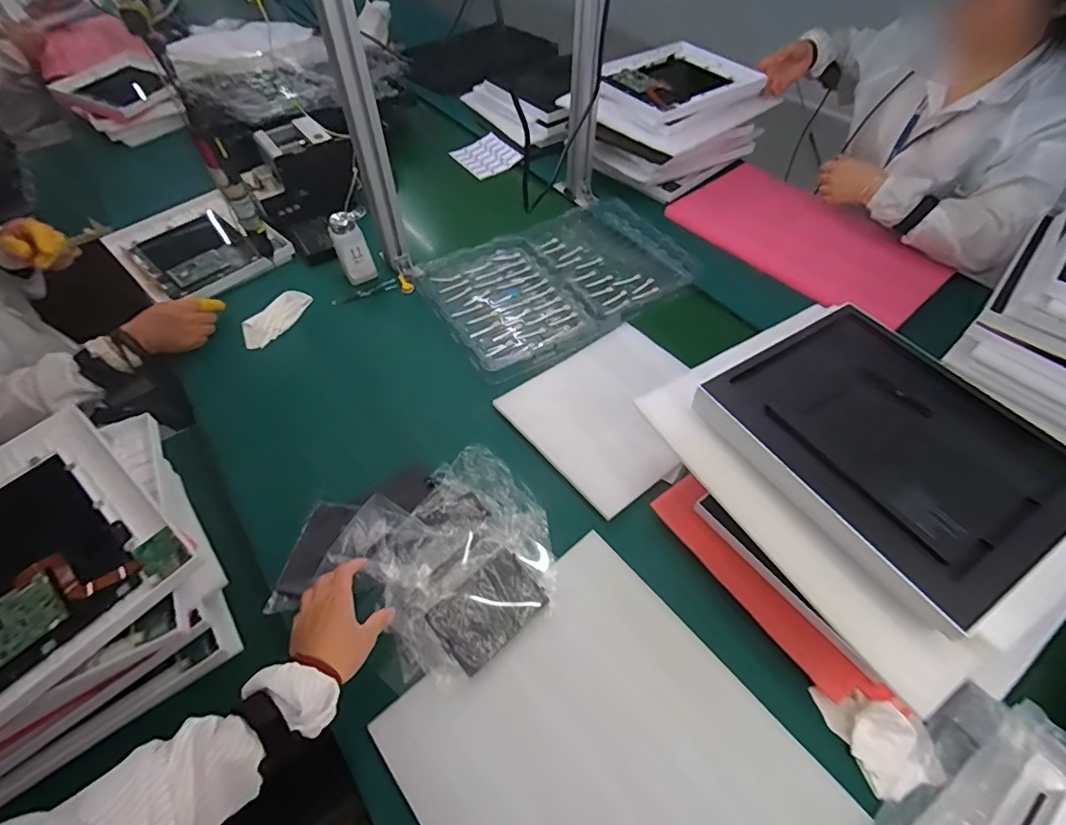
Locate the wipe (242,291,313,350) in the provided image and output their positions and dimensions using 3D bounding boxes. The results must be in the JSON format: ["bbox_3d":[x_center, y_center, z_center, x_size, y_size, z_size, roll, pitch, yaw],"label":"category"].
[{"bbox_3d":[-0.453,-0.167,0.898,0.065,0.008,0.135,40,67,11],"label":"wipe"}]

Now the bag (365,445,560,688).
[{"bbox_3d":[-0.078,0.174,0.608,0.201,0.052,0.223,35,61,23],"label":"bag"}]

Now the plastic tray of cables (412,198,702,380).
[{"bbox_3d":[-0.044,-0.197,0.911,0.241,0.030,0.317,-26,57,-18],"label":"plastic tray of cables"}]

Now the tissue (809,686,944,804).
[{"bbox_3d":[0.354,0.326,0.518,0.079,0.027,0.102,-16,55,-11],"label":"tissue"}]

